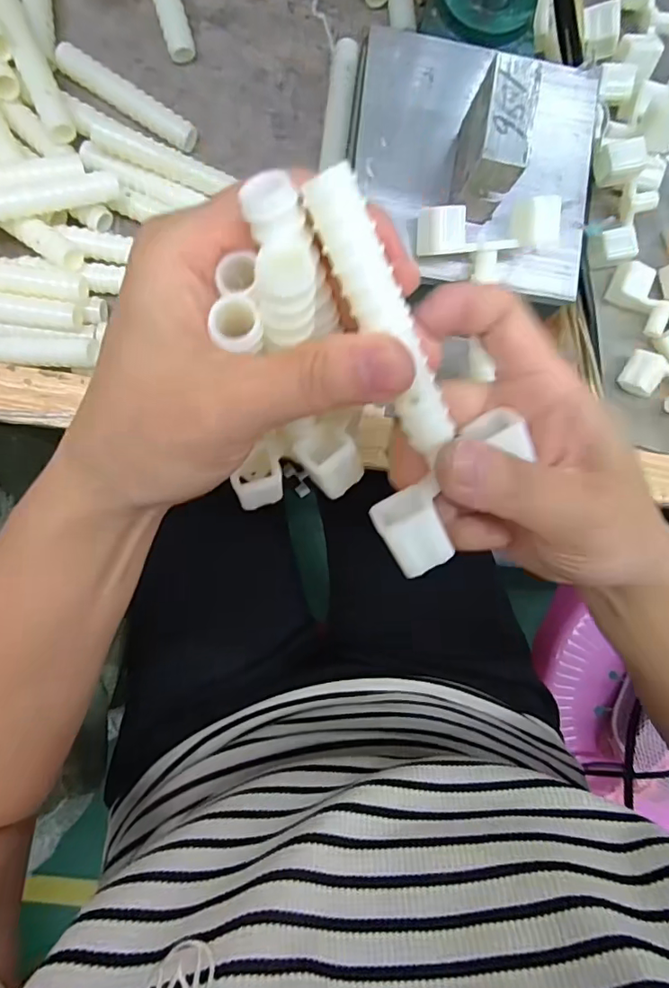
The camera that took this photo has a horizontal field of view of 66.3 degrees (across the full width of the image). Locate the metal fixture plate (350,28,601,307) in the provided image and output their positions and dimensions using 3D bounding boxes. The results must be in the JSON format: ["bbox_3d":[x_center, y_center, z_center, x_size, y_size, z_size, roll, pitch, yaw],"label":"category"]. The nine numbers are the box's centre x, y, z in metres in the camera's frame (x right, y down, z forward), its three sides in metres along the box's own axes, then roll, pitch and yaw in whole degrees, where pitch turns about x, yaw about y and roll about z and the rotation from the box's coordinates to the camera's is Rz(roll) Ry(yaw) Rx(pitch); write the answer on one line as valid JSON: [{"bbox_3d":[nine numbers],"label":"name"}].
[{"bbox_3d":[0.074,-0.166,0.240,0.118,0.052,0.122,5,89,-6],"label":"metal fixture plate"}]

